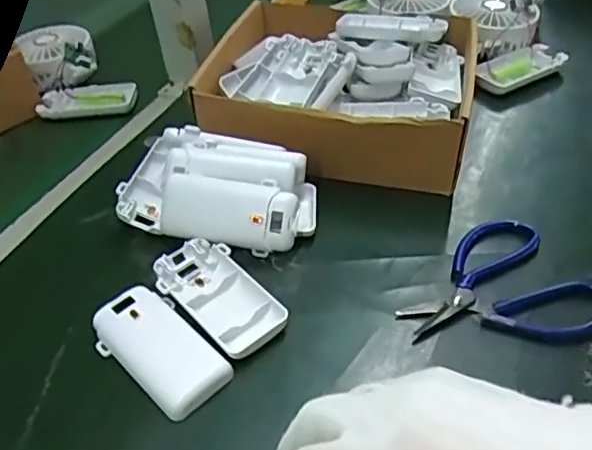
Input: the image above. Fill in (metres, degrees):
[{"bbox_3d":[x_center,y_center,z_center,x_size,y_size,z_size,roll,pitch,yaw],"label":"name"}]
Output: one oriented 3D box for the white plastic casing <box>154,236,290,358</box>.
[{"bbox_3d":[-0.049,0.045,0.388,0.047,0.016,0.095,-33,50,-28],"label":"white plastic casing"}]

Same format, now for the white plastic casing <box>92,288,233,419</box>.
[{"bbox_3d":[-0.082,0.072,0.362,0.090,0.014,0.046,31,53,31],"label":"white plastic casing"}]

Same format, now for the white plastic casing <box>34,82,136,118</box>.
[{"bbox_3d":[-0.207,-0.126,0.604,0.092,0.011,0.046,-4,43,0],"label":"white plastic casing"}]

